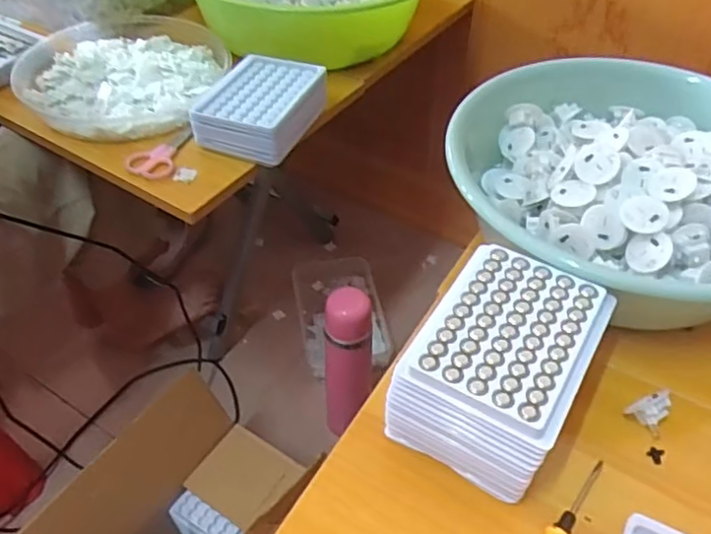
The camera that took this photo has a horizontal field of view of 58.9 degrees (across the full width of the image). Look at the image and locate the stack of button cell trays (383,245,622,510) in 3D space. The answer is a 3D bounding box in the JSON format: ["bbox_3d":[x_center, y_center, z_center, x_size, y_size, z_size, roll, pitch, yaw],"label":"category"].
[{"bbox_3d":[0.095,0.071,0.421,0.097,0.095,0.130,26,52,22],"label":"stack of button cell trays"}]

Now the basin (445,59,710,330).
[{"bbox_3d":[0.226,-0.065,0.534,0.293,0.097,0.238,-1,47,-1],"label":"basin"}]

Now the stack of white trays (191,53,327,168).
[{"bbox_3d":[-0.103,-0.169,0.671,0.101,0.049,0.133,17,49,16],"label":"stack of white trays"}]

